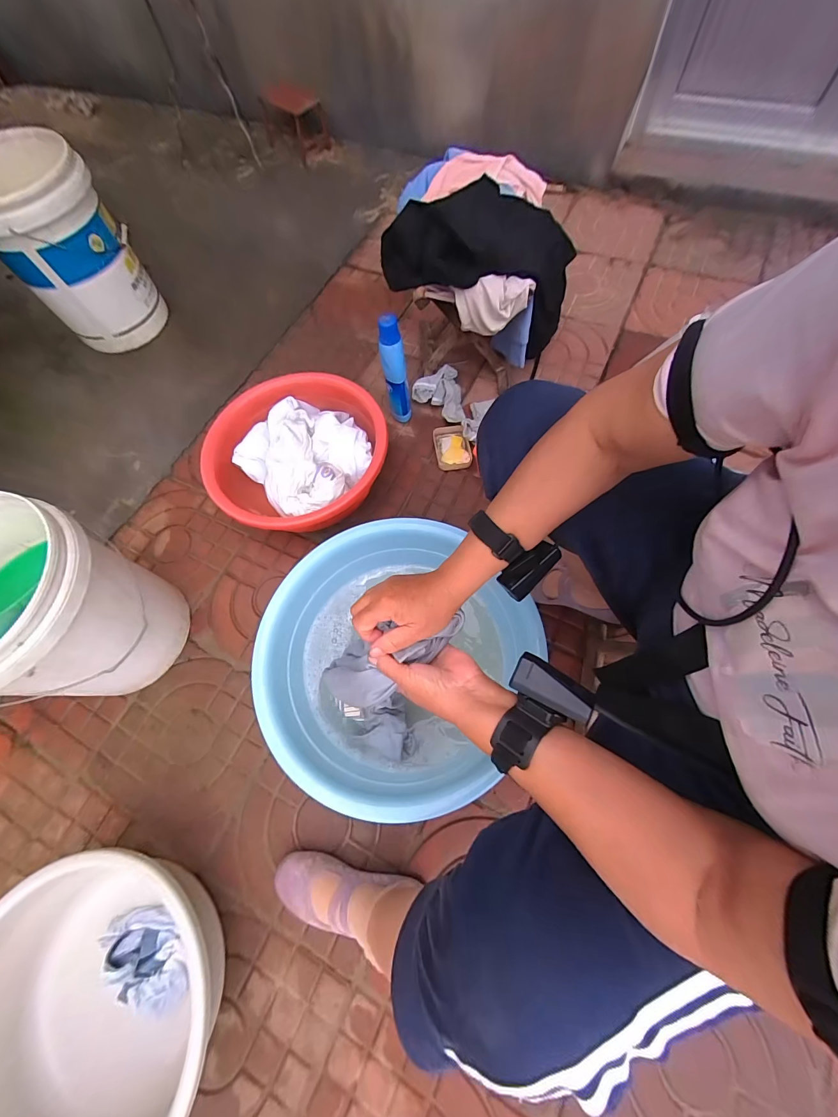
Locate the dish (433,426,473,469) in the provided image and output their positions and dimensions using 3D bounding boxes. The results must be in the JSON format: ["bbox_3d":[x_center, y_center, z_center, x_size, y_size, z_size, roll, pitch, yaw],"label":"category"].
[{"bbox_3d":[0.081,-0.265,0.908,0.080,0.022,0.118,-8,66,1],"label":"dish"}]

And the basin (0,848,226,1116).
[{"bbox_3d":[-0.442,0.591,0.504,0.303,0.149,0.336,-11,66,0],"label":"basin"}]

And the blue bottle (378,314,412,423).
[{"bbox_3d":[-0.053,-0.413,0.859,0.058,0.237,0.059,-6,66,2],"label":"blue bottle"}]

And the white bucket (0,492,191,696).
[{"bbox_3d":[-0.605,0.097,0.637,0.271,0.318,0.262,-2,66,4],"label":"white bucket"}]

